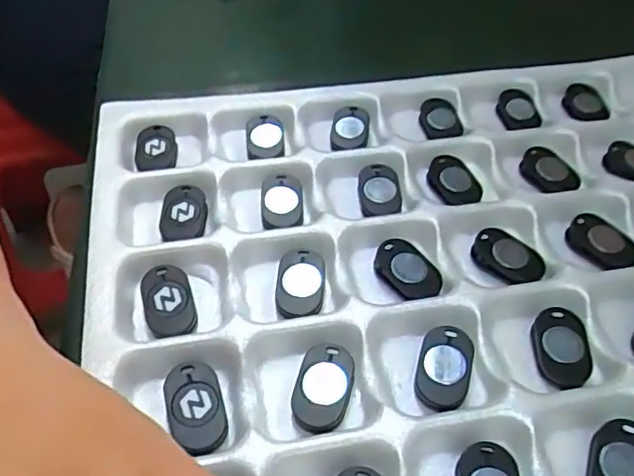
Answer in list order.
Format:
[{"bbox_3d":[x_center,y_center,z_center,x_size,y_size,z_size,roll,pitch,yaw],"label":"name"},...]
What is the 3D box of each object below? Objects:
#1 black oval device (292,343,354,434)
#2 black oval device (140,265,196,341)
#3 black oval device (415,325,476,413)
[{"bbox_3d":[0.002,0.049,0.200,0.018,0.007,0.029,12,48,9],"label":"black oval device"},{"bbox_3d":[-0.054,0.024,0.220,0.016,0.006,0.033,-15,49,-15],"label":"black oval device"},{"bbox_3d":[0.042,0.043,0.205,0.017,0.006,0.029,14,48,11],"label":"black oval device"}]

